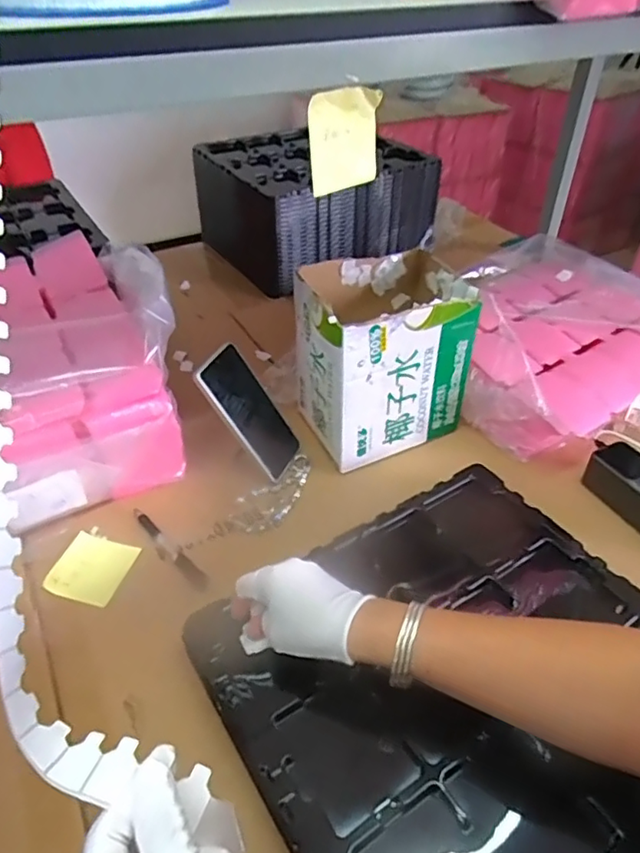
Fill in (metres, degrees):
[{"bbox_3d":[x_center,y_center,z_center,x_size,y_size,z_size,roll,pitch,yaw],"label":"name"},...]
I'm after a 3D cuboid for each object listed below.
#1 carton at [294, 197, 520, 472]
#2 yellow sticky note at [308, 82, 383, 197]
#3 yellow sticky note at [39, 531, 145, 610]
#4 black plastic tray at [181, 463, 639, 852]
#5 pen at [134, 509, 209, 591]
[{"bbox_3d":[0.077,-0.091,0.722,0.186,0.192,0.148,-16,43,-19],"label":"carton"},{"bbox_3d":[0.021,-0.235,0.479,0.067,0.073,0.010,-27,47,-28],"label":"yellow sticky note"},{"bbox_3d":[-0.240,0.148,0.612,0.078,0.007,0.073,13,42,14],"label":"yellow sticky note"},{"bbox_3d":[0.119,0.219,0.505,0.366,0.063,0.325,-22,46,-25],"label":"black plastic tray"},{"bbox_3d":[-0.164,0.128,0.627,0.135,0.009,0.016,33,50,32],"label":"pen"}]

